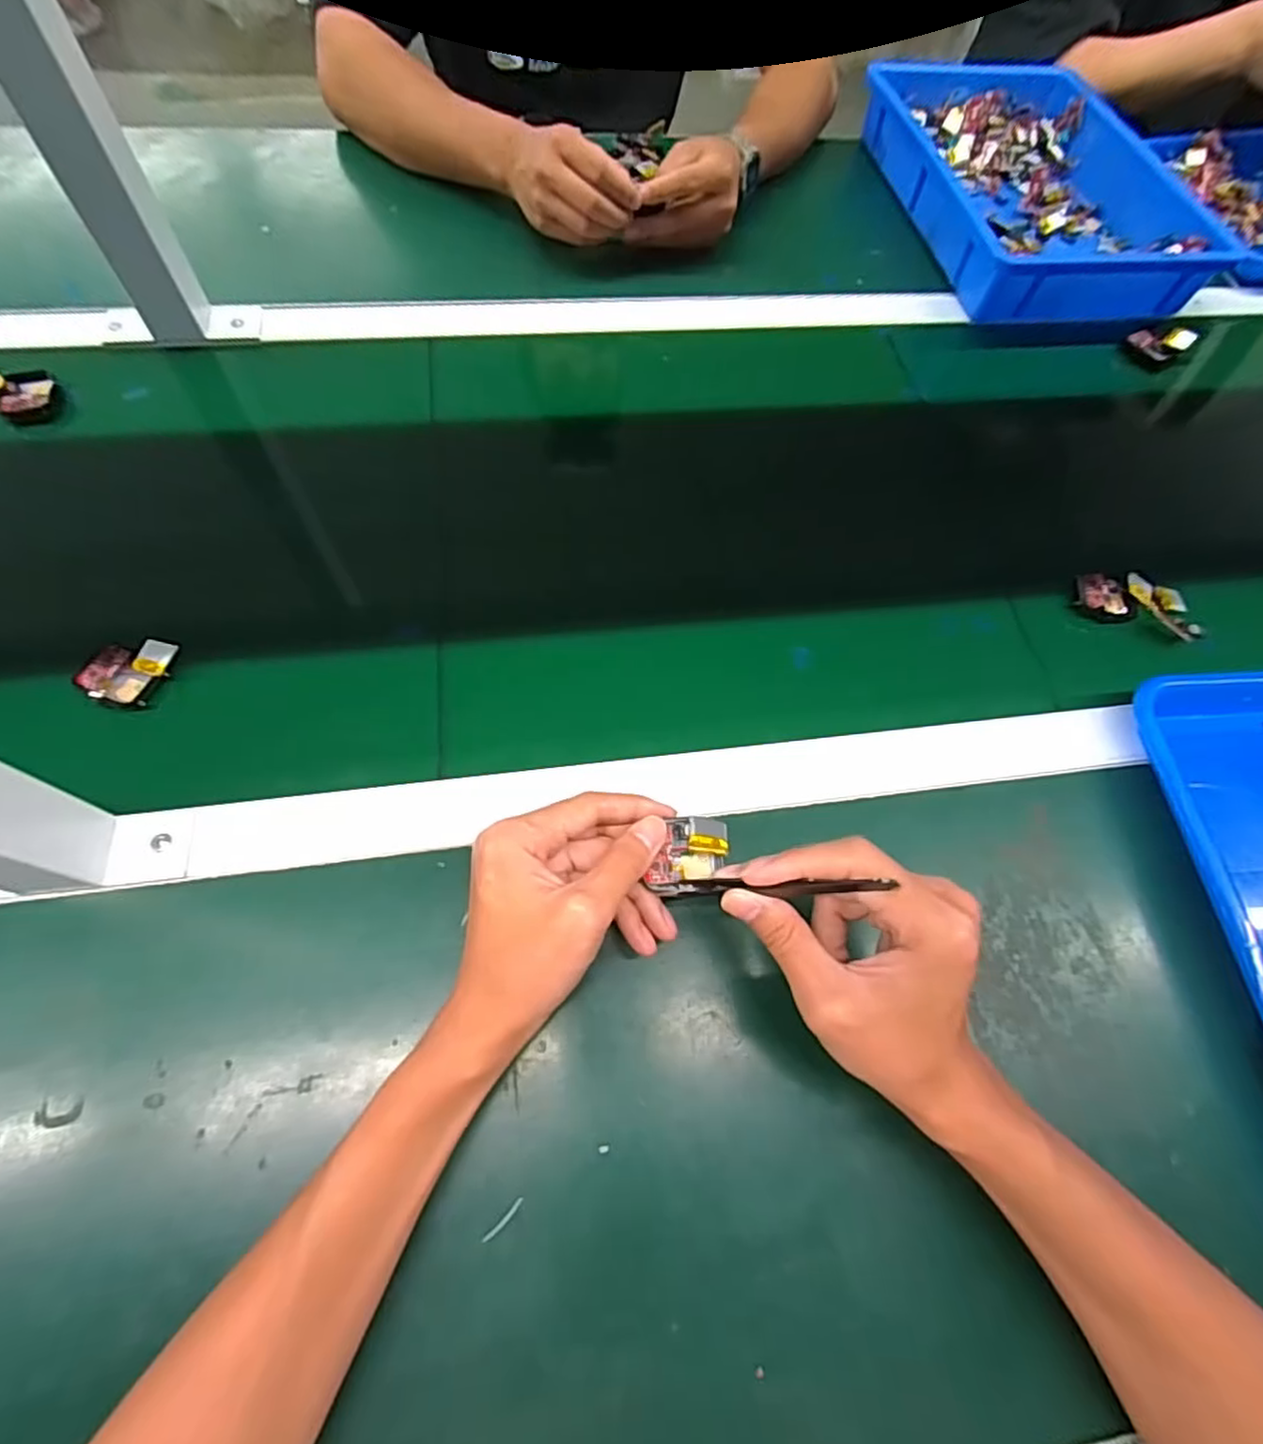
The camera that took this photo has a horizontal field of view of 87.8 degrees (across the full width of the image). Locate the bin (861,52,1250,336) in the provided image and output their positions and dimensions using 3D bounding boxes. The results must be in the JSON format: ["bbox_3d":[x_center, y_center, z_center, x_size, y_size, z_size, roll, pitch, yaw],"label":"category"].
[{"bbox_3d":[0.402,-0.552,0.678,0.238,0.057,0.365,-7,64,-8],"label":"bin"}]

